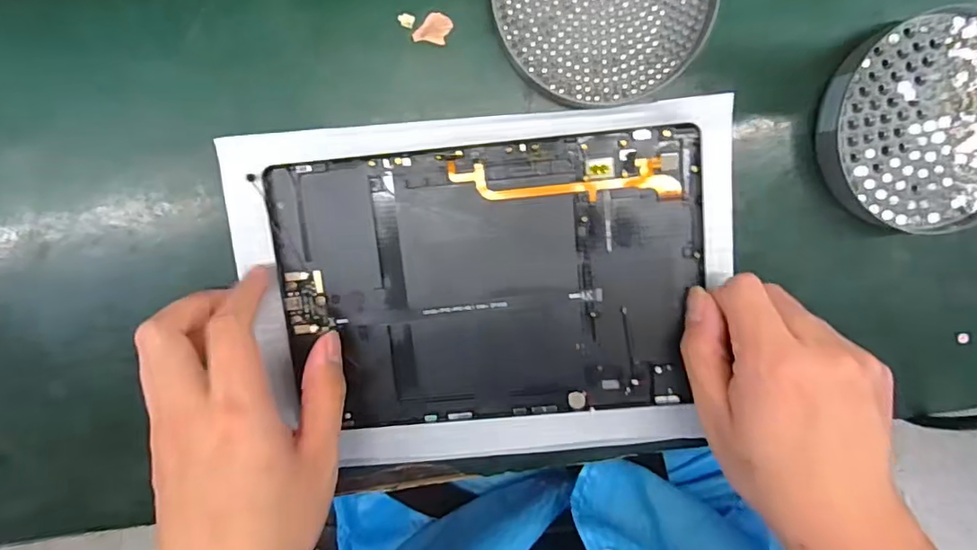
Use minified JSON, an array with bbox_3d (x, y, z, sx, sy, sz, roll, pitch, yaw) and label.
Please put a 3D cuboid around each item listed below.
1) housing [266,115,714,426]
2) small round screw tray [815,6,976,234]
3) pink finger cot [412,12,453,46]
[{"bbox_3d":[0.000,0.007,0.313,0.232,0.014,0.154,-6,99,0],"label":"housing"},{"bbox_3d":[0.241,-0.083,0.304,0.114,0.024,0.111,0,99,-1],"label":"small round screw tray"},{"bbox_3d":[-0.030,-0.133,0.296,0.020,0.004,0.016,8,99,-2],"label":"pink finger cot"}]

